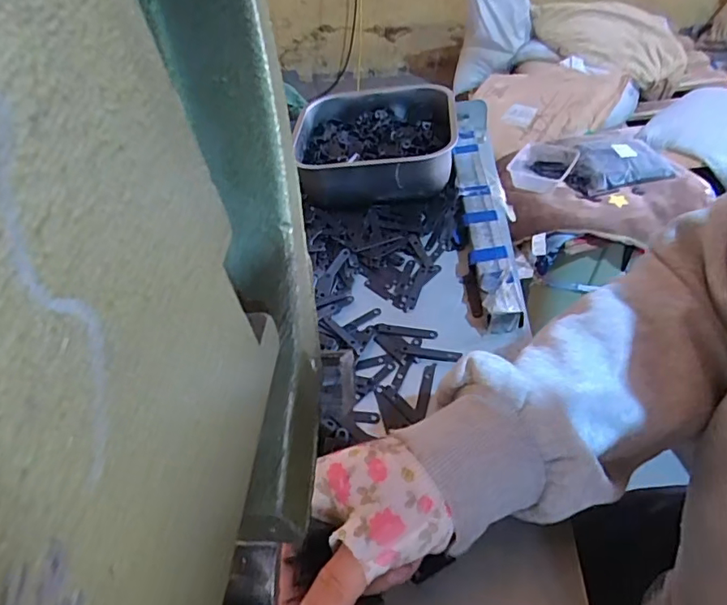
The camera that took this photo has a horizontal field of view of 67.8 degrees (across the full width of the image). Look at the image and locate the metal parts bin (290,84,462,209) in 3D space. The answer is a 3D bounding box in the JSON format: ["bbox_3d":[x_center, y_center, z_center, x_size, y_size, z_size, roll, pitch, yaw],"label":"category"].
[{"bbox_3d":[0.013,-0.182,0.623,0.171,0.063,0.183,-3,44,8],"label":"metal parts bin"}]

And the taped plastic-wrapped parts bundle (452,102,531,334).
[{"bbox_3d":[0.121,-0.110,0.556,0.041,0.030,0.350,-4,44,8],"label":"taped plastic-wrapped parts bundle"}]

